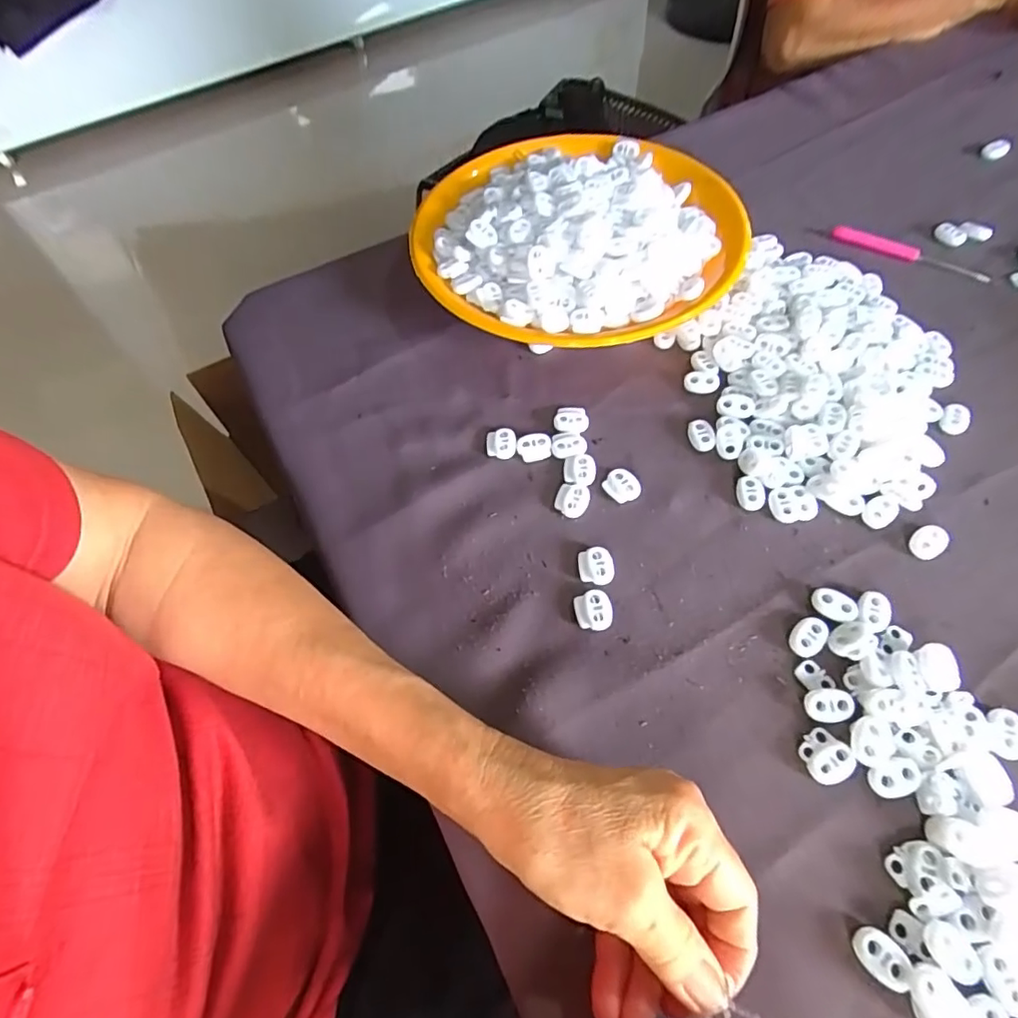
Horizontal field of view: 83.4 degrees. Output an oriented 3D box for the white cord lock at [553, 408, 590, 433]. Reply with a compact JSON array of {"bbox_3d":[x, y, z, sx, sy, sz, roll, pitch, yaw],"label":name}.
[{"bbox_3d":[0.041,-0.057,0.375,0.022,0.005,0.020,4,59,6],"label":"white cord lock"}]

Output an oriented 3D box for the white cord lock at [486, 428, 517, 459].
[{"bbox_3d":[-0.005,-0.042,0.367,0.019,0.005,0.020,-4,58,1],"label":"white cord lock"}]

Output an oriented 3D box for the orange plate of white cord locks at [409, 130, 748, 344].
[{"bbox_3d":[0.050,-0.201,0.424,0.227,0.060,0.226,-2,58,2],"label":"orange plate of white cord locks"}]

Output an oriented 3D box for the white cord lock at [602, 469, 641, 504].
[{"bbox_3d":[0.069,-0.014,0.346,0.019,0.006,0.021,-35,63,-17],"label":"white cord lock"}]

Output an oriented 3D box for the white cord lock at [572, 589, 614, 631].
[{"bbox_3d":[0.046,0.055,0.308,0.020,0.005,0.021,-6,58,0],"label":"white cord lock"}]

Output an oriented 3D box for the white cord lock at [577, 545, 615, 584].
[{"bbox_3d":[0.049,0.032,0.320,0.020,0.007,0.021,-4,58,1],"label":"white cord lock"}]

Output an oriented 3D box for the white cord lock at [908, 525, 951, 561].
[{"bbox_3d":[0.234,0.018,0.318,0.022,0.006,0.016,-35,63,-17],"label":"white cord lock"}]

